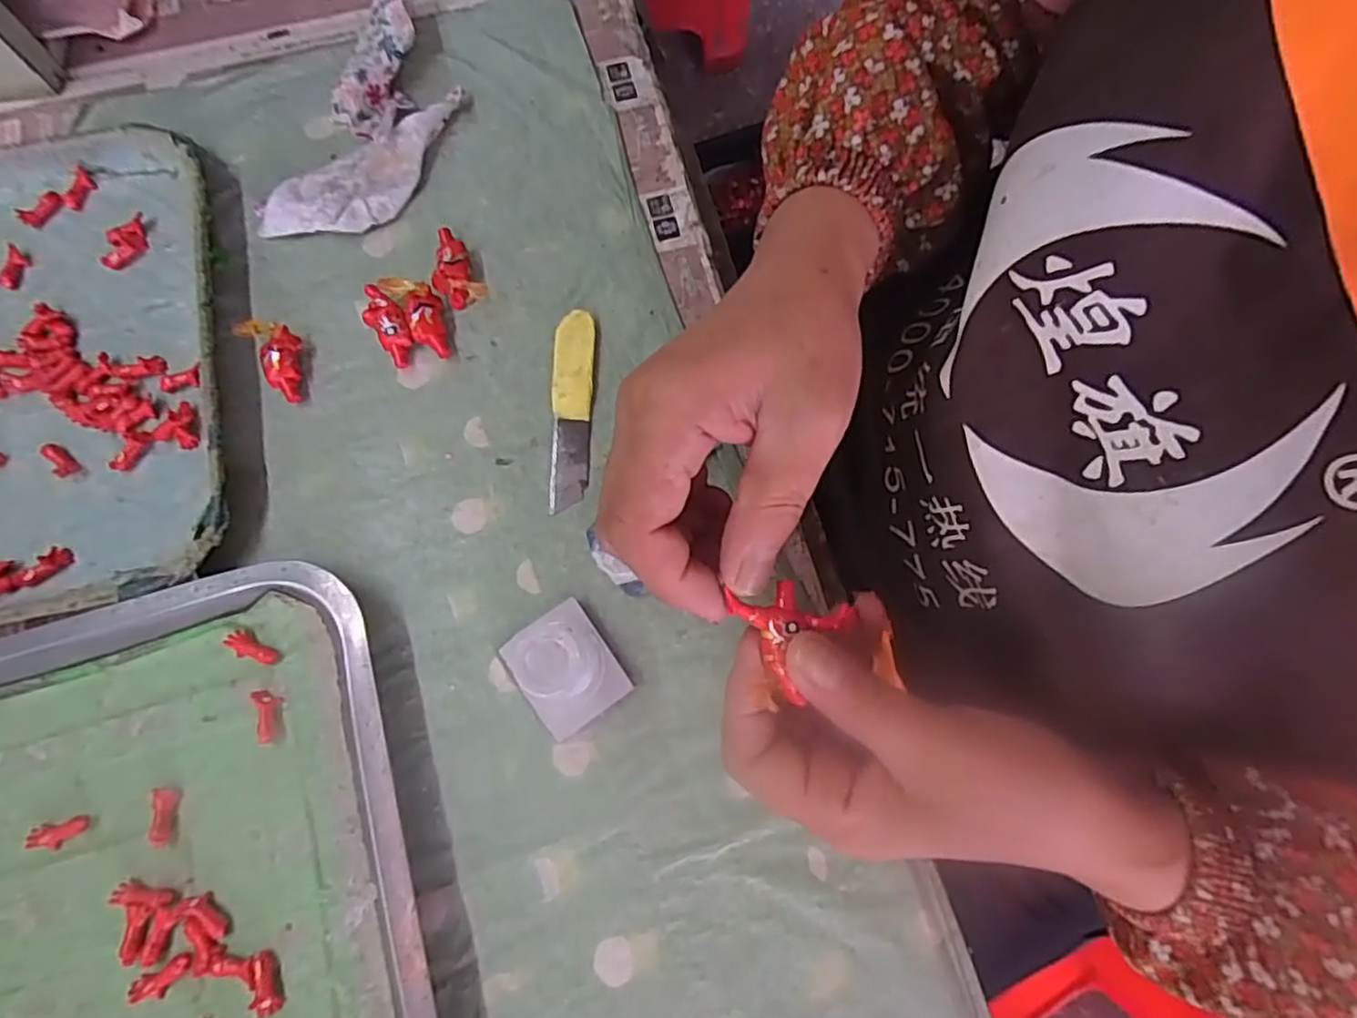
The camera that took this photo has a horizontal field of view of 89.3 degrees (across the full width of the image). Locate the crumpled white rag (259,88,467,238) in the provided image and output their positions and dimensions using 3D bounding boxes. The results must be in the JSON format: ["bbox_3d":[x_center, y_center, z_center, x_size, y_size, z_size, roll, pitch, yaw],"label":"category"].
[{"bbox_3d":[-0.166,-0.182,0.377,0.128,0.013,0.047,-31,77,-10],"label":"crumpled white rag"}]

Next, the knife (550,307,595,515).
[{"bbox_3d":[-0.054,-0.052,0.346,0.020,0.007,0.104,1,73,-1],"label":"knife"}]

